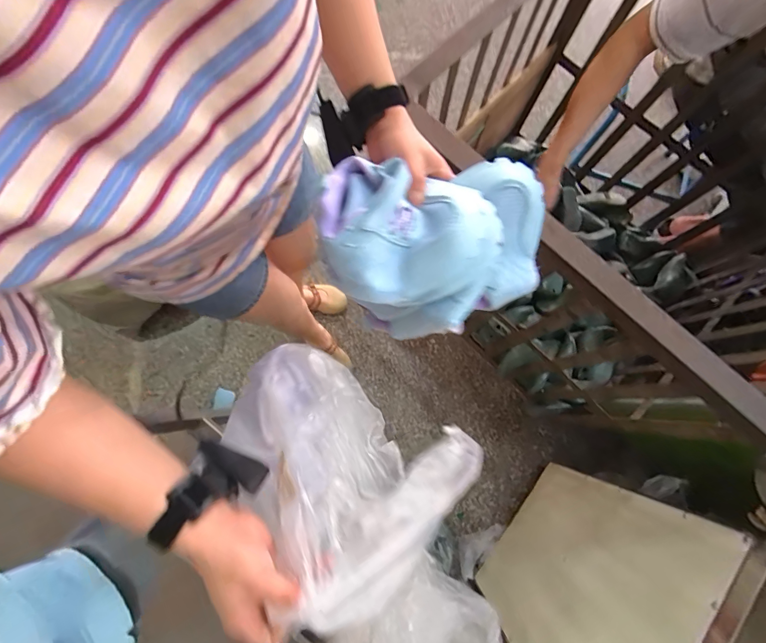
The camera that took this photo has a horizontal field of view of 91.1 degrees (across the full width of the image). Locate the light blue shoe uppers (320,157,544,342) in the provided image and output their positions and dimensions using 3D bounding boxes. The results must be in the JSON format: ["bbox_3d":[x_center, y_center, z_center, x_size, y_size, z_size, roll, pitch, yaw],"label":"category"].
[{"bbox_3d":[0.061,-0.077,0.368,0.228,0.115,0.154,-13,79,-3],"label":"light blue shoe uppers"}]

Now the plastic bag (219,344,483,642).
[{"bbox_3d":[-0.058,0.158,0.428,0.299,0.193,0.196,29,80,5],"label":"plastic bag"}]

